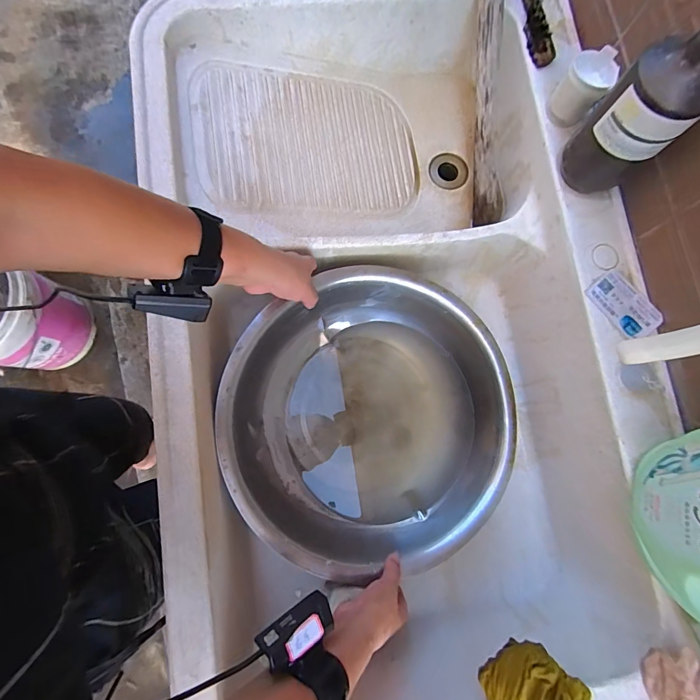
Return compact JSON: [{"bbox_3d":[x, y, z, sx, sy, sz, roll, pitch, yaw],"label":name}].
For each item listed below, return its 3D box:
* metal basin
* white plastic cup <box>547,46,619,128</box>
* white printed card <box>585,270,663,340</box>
[{"bbox_3d":[0.036,0.100,0.578,0.393,0.163,0.384,0,80,-1],"label":"metal basin"},{"bbox_3d":[0.289,-0.325,0.490,0.053,0.067,0.053,42,82,6],"label":"white plastic cup"},{"bbox_3d":[0.339,-0.056,0.487,0.054,0.004,0.087,-38,82,-5],"label":"white printed card"}]

